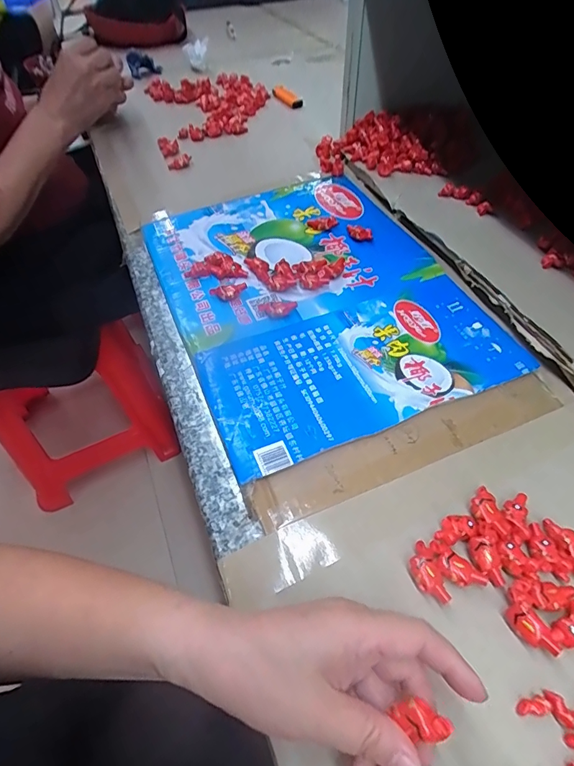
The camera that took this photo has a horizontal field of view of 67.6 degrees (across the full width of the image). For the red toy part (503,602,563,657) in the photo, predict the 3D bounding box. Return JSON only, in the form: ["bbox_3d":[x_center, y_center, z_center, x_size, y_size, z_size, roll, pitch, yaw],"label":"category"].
[{"bbox_3d":[0.148,0.150,0.260,0.014,0.013,0.032,-30,57,-20],"label":"red toy part"}]

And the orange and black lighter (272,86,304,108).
[{"bbox_3d":[0.001,-0.516,0.774,0.029,0.008,0.084,-23,55,-15],"label":"orange and black lighter"}]

